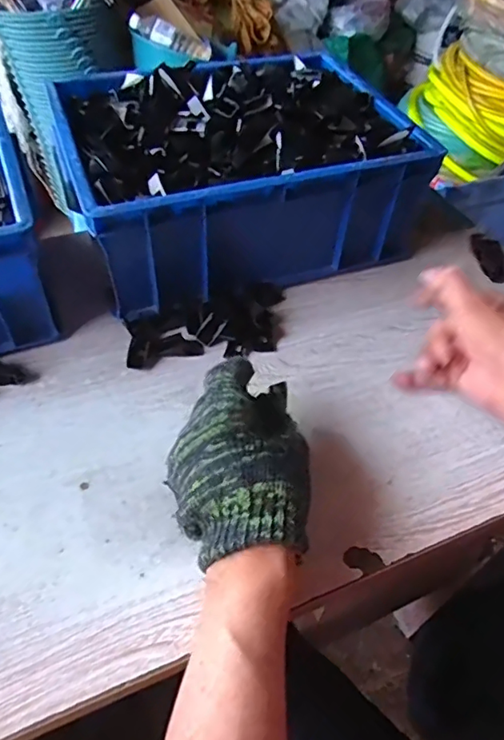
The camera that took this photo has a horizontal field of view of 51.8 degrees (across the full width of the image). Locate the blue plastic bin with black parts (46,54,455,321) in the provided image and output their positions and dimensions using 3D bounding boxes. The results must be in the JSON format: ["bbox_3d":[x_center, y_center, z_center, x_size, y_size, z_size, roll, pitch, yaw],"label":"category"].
[{"bbox_3d":[-0.022,-0.211,0.556,0.326,0.141,0.248,-17,53,-17],"label":"blue plastic bin with black parts"}]

